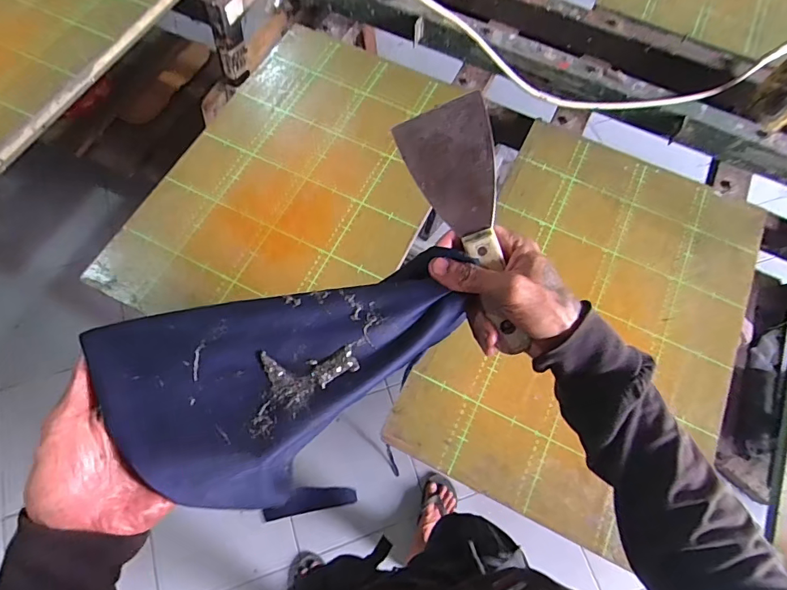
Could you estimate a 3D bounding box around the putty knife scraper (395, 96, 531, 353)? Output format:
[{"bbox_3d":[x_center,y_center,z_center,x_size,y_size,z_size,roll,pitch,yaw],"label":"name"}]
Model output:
[{"bbox_3d":[0.064,-0.050,0.354,0.065,0.025,0.199,-19,91,-7],"label":"putty knife scraper"}]

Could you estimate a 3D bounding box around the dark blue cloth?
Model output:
[{"bbox_3d":[-0.061,0.064,0.322,0.249,0.052,0.144,-16,74,-7],"label":"dark blue cloth"}]

